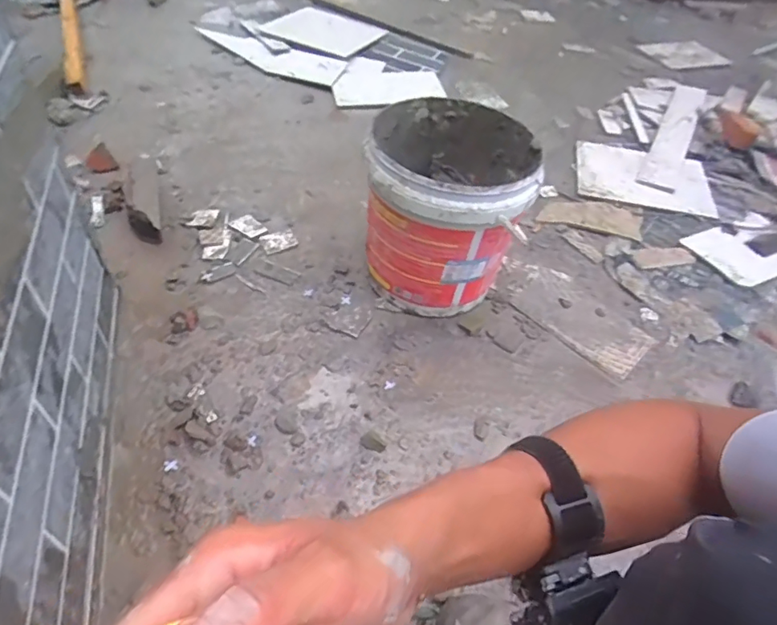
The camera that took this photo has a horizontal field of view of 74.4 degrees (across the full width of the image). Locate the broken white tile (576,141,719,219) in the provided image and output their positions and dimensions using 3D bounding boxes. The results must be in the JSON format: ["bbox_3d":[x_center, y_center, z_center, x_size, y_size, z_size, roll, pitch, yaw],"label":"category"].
[{"bbox_3d":[0.575,-0.304,1.150,0.294,0.013,0.201,14,55,8],"label":"broken white tile"}]

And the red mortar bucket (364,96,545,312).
[{"bbox_3d":[0.088,-0.160,0.824,0.238,0.259,0.236,4,46,-4],"label":"red mortar bucket"}]

